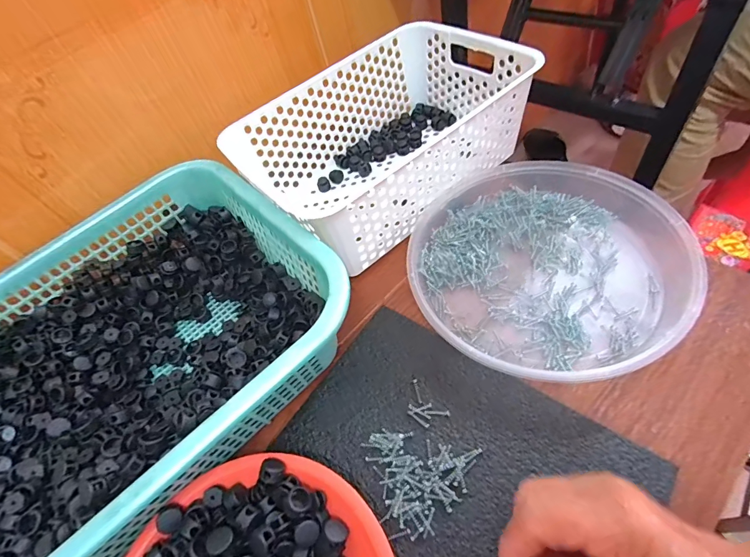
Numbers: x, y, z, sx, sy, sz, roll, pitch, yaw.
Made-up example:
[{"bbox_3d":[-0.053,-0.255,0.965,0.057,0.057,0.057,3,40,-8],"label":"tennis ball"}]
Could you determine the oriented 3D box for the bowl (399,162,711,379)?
[{"bbox_3d":[0.151,-0.022,0.355,0.232,0.052,0.221,-3,52,4],"label":"bowl"}]

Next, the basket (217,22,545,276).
[{"bbox_3d":[0.011,-0.156,0.448,0.299,0.124,0.205,-39,56,-16],"label":"basket"}]

